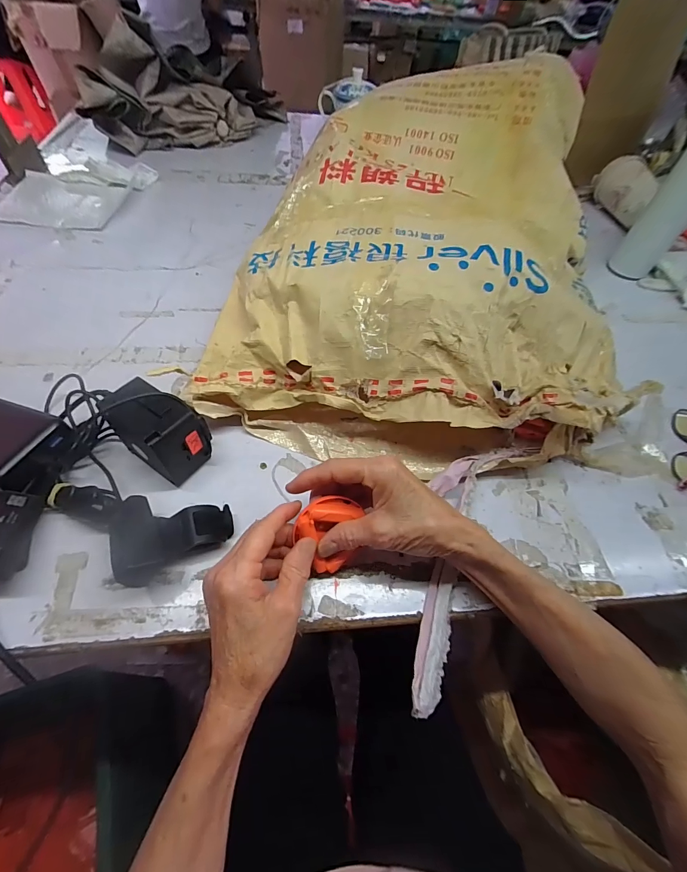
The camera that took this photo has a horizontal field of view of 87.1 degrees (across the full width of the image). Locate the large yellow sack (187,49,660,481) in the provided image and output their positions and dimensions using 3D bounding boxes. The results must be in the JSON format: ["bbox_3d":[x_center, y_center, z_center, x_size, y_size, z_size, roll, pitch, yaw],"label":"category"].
[{"bbox_3d":[0.114,-0.199,0.446,0.429,0.152,0.489,13,56,4],"label":"large yellow sack"}]

